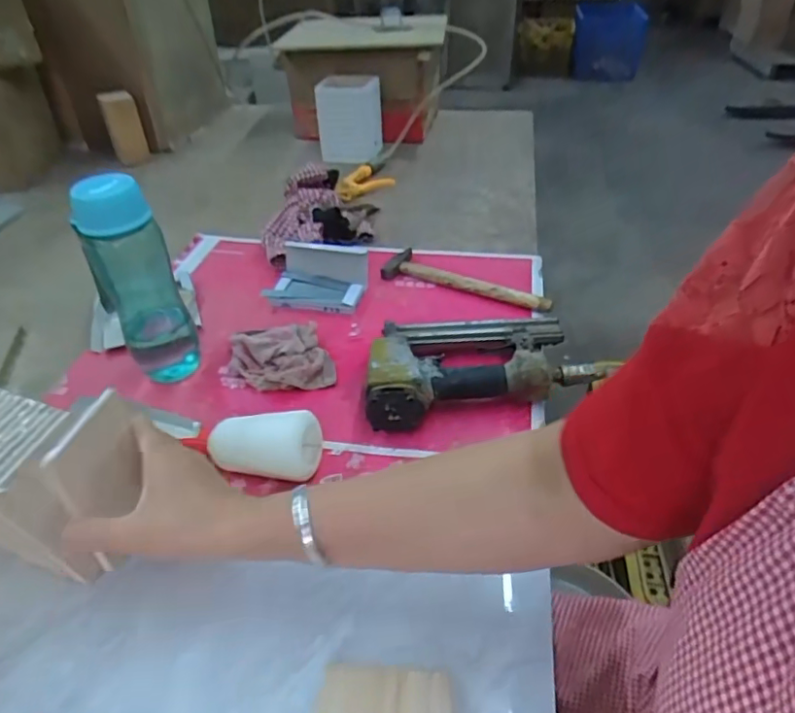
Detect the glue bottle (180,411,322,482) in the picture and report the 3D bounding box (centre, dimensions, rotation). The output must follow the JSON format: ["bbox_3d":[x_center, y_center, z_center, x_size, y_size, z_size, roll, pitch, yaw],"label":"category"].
[{"bbox_3d":[-0.145,0.080,0.553,0.152,0.050,0.063,9,40,11],"label":"glue bottle"}]

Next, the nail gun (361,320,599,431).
[{"bbox_3d":[0.079,0.002,0.637,0.251,0.060,0.157,-7,39,-8],"label":"nail gun"}]

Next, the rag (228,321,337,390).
[{"bbox_3d":[-0.141,-0.003,0.678,0.115,0.027,0.114,-11,40,-12],"label":"rag"}]

